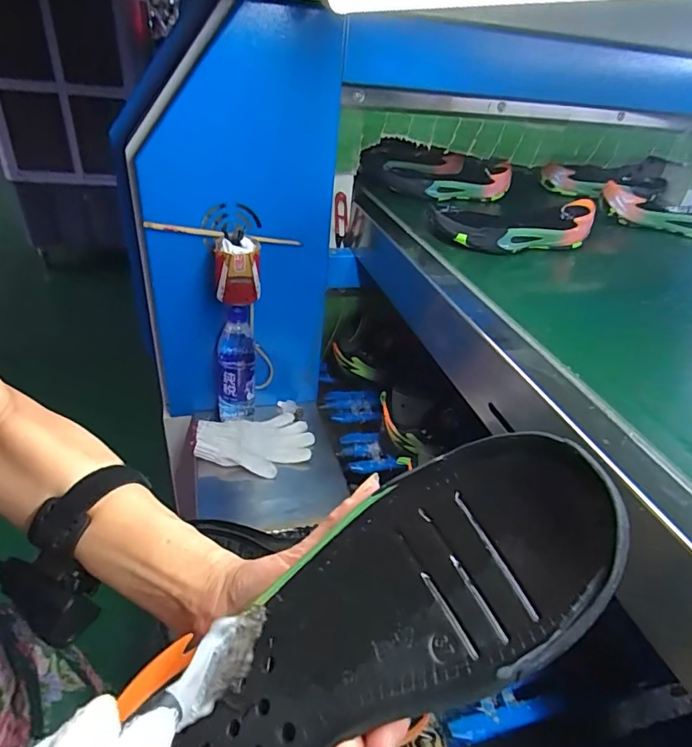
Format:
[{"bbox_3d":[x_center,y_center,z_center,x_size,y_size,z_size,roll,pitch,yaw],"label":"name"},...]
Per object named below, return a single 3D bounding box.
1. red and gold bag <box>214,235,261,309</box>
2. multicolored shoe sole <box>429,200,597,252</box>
[{"bbox_3d":[-0.163,-0.154,0.731,0.065,0.087,0.053,-3,35,-13],"label":"red and gold bag"},{"bbox_3d":[0.243,-0.209,0.691,0.240,0.056,0.106,-13,38,-27],"label":"multicolored shoe sole"}]

